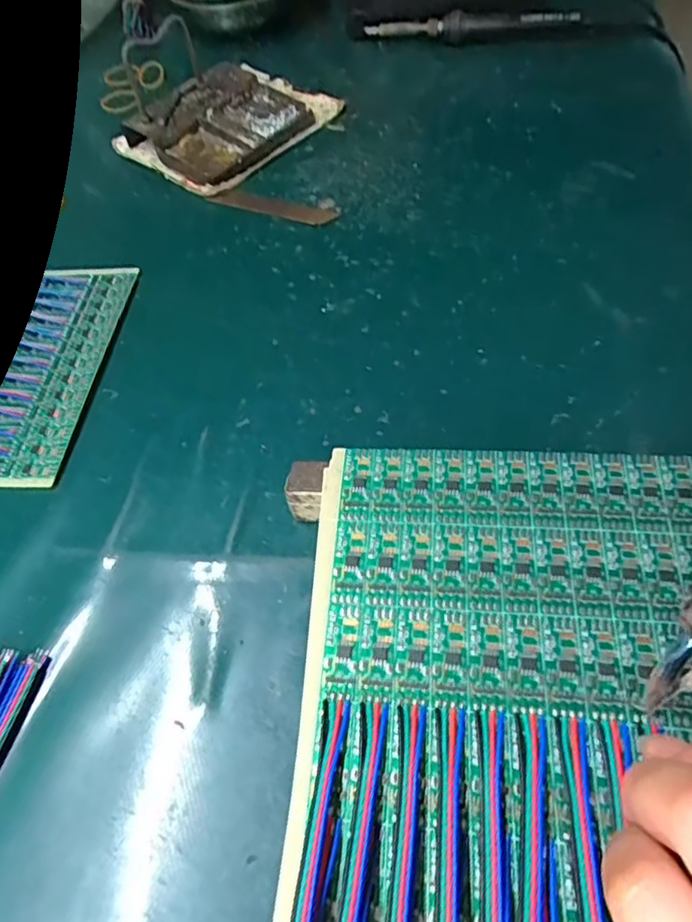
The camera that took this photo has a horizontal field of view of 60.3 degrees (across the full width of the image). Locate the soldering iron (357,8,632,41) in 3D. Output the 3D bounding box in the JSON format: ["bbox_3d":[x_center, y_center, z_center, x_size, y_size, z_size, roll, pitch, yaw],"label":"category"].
[{"bbox_3d":[0.131,-0.372,0.512,0.221,0.021,0.017,4,57,8],"label":"soldering iron"}]

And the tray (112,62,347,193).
[{"bbox_3d":[-0.087,-0.268,0.463,0.149,0.029,0.109,-41,62,-20],"label":"tray"}]

